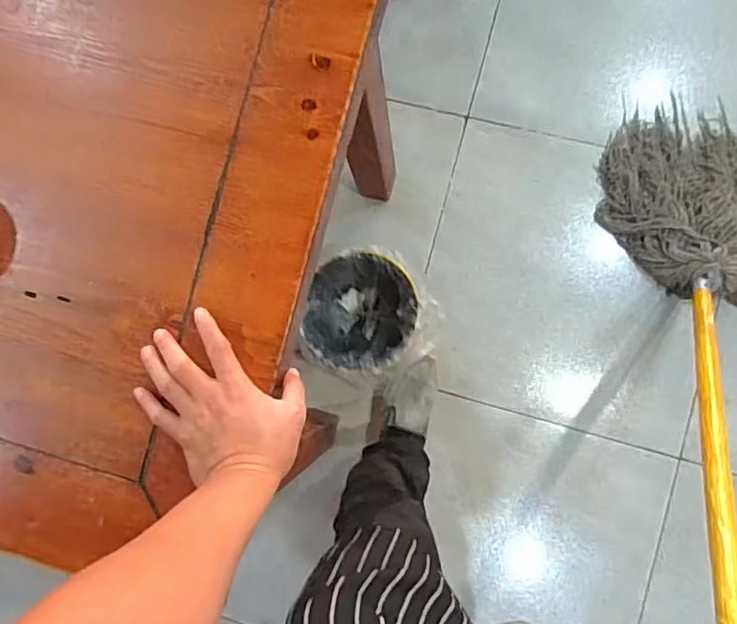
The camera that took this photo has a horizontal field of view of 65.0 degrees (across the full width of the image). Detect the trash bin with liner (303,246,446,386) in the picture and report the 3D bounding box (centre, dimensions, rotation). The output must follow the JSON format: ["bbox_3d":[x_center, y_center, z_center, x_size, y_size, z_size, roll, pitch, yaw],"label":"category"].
[{"bbox_3d":[0.001,0.016,1.134,0.225,0.222,0.227,0,86,6],"label":"trash bin with liner"}]

